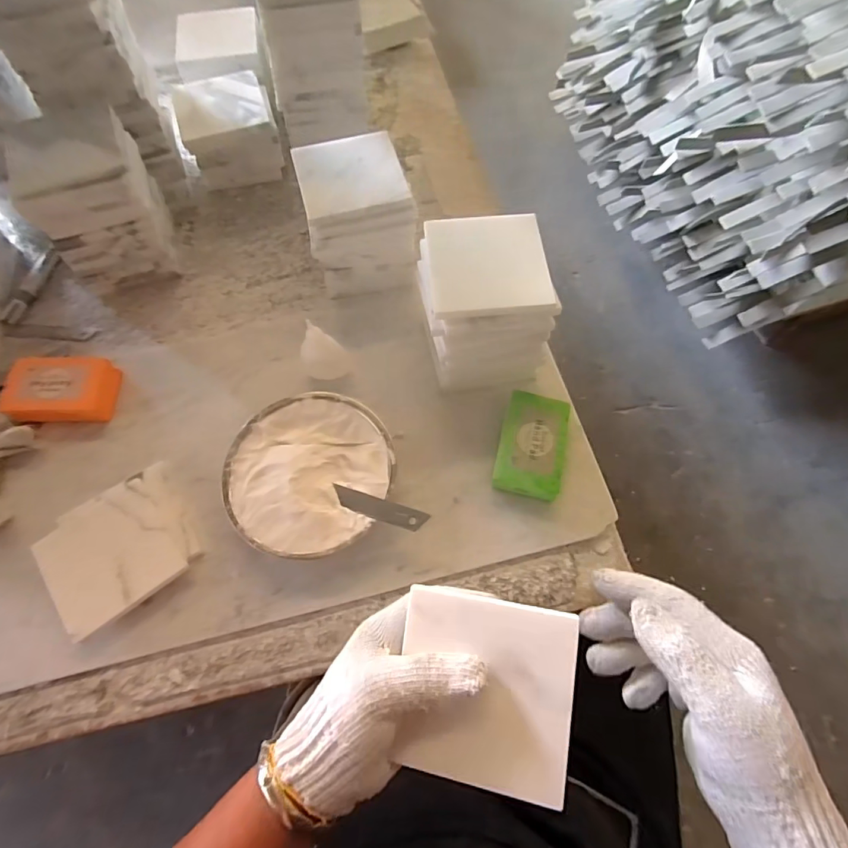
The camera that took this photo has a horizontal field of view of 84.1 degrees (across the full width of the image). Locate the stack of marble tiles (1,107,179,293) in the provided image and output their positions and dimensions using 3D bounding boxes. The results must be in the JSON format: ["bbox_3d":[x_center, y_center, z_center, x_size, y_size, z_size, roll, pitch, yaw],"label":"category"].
[{"bbox_3d":[-0.346,-0.235,0.508,0.103,0.145,0.108,-19,69,-10],"label":"stack of marble tiles"}]

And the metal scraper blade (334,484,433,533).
[{"bbox_3d":[-0.039,0.072,0.397,0.085,0.004,0.018,15,82,15],"label":"metal scraper blade"}]

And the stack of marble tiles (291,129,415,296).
[{"bbox_3d":[-0.068,-0.212,0.510,0.109,0.127,0.116,-10,68,-6],"label":"stack of marble tiles"}]

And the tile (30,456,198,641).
[{"bbox_3d":[-0.269,0.109,0.418,0.119,0.019,0.108,-32,72,-14],"label":"tile"}]

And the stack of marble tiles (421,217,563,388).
[{"bbox_3d":[0.052,-0.101,0.451,0.110,0.136,0.120,-5,68,-4],"label":"stack of marble tiles"}]

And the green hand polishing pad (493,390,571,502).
[{"bbox_3d":[0.101,0.023,0.448,0.058,0.034,0.094,13,67,3],"label":"green hand polishing pad"}]

